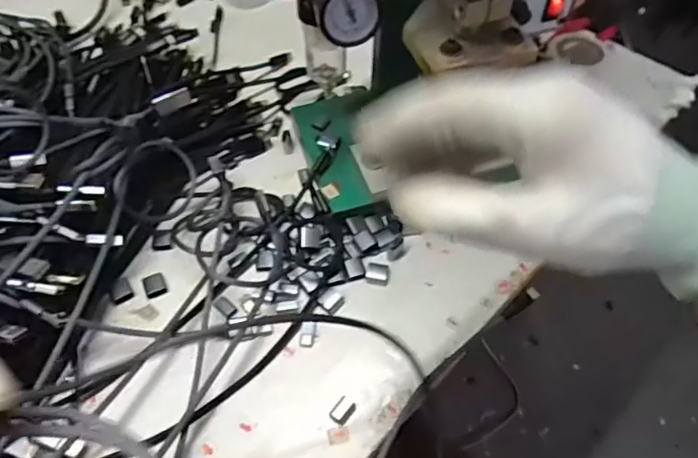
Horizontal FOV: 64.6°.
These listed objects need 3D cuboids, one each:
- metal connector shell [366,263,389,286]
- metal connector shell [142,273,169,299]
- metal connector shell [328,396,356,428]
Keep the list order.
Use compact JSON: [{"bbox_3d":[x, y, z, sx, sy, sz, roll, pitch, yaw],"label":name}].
[{"bbox_3d":[0.020,0.031,0.387,0.016,0.004,0.015,8,54,4],"label":"metal connector shell"},{"bbox_3d":[-0.134,0.038,0.380,0.014,0.004,0.017,-21,57,-16],"label":"metal connector shell"},{"bbox_3d":[-0.004,0.109,0.330,0.011,0.004,0.016,32,59,20],"label":"metal connector shell"}]

